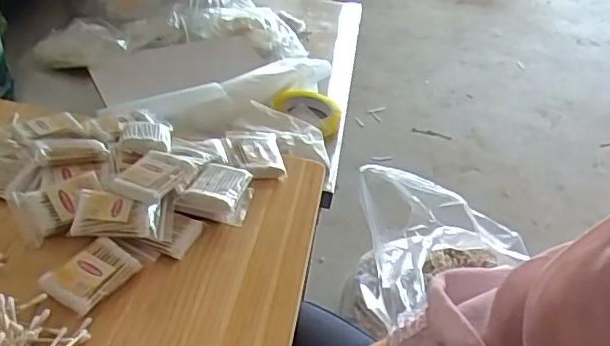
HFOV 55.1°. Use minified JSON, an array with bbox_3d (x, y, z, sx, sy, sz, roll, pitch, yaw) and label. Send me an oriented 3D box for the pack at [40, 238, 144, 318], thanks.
[{"bbox_3d":[-0.198,0.094,0.546,0.053,0.019,0.074,24,39,23],"label":"pack"}]

